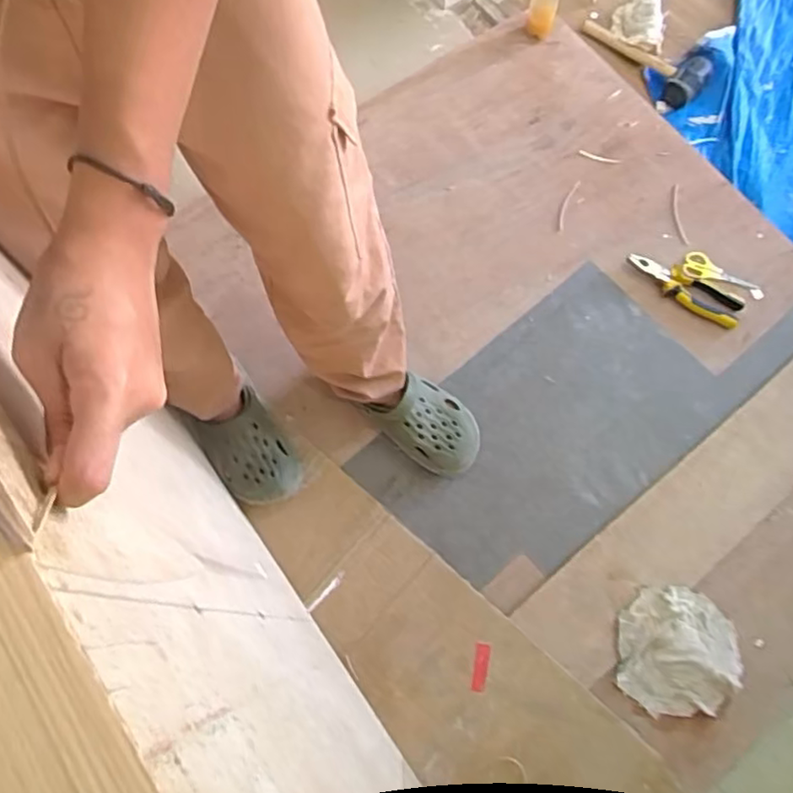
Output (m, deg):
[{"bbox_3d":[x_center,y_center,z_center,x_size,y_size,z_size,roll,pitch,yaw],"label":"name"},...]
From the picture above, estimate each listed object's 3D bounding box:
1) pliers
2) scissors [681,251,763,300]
[{"bbox_3d":[0.496,-0.192,1.131,0.204,0.018,0.087,34,74,11],"label":"pliers"},{"bbox_3d":[0.571,-0.213,1.144,0.144,0.016,0.052,24,73,8],"label":"scissors"}]

